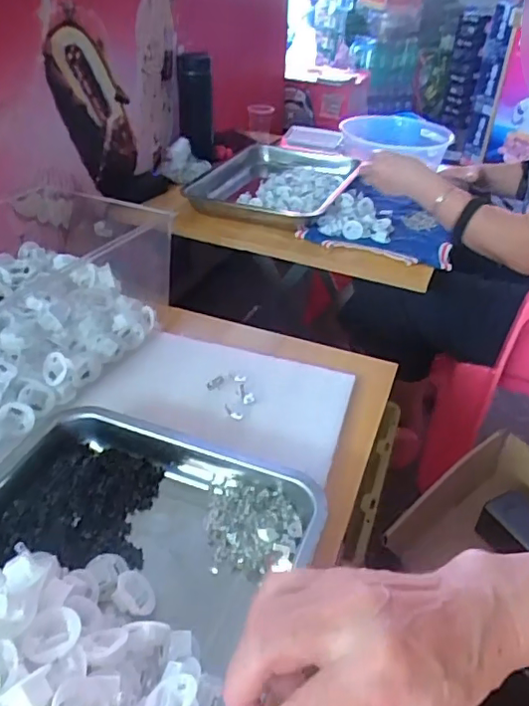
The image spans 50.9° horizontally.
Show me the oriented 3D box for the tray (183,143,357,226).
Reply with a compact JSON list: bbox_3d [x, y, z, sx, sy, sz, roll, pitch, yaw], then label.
[{"bbox_3d":[0.024,-0.322,1.065,0.264,0.050,0.333,14,36,14],"label":"tray"}]

